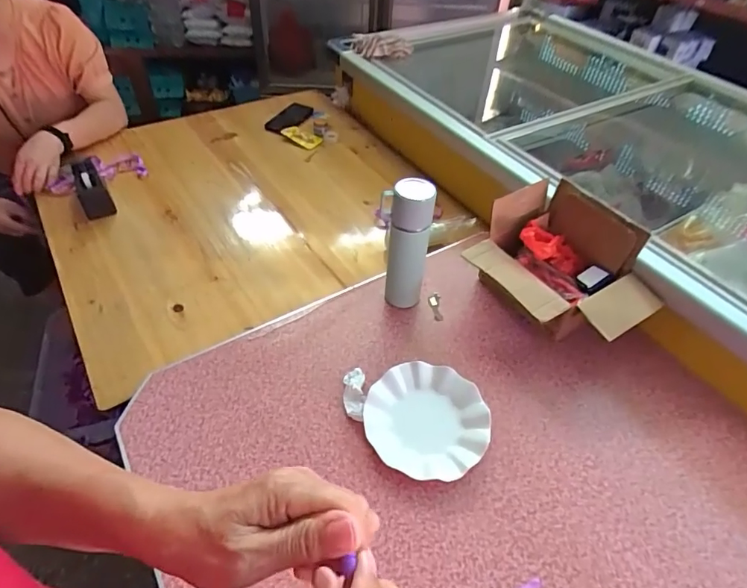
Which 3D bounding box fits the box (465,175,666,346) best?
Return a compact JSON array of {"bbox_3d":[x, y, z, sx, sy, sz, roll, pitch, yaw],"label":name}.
[{"bbox_3d":[0.317,-0.029,0.810,0.223,0.183,0.280,-23,53,-23],"label":"box"}]

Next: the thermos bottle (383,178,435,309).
[{"bbox_3d":[0.058,-0.074,0.794,0.067,0.248,0.056,4,48,1],"label":"thermos bottle"}]

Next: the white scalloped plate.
[{"bbox_3d":[0.080,0.188,0.703,0.181,0.024,0.175,1,48,-1],"label":"white scalloped plate"}]

